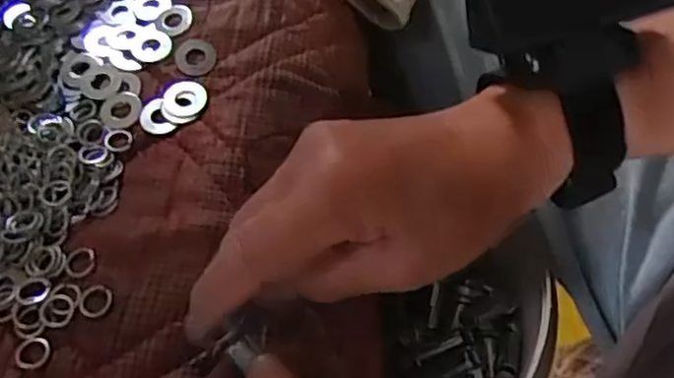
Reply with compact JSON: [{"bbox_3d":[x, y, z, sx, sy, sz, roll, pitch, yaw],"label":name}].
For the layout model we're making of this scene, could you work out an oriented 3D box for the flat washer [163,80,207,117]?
[{"bbox_3d":[-0.077,-0.046,0.347,0.021,0.004,0.020,-2,59,3],"label":"flat washer"}]

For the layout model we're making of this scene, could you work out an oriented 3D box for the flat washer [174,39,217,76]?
[{"bbox_3d":[-0.074,-0.070,0.361,0.021,0.004,0.022,-12,59,-3],"label":"flat washer"}]

